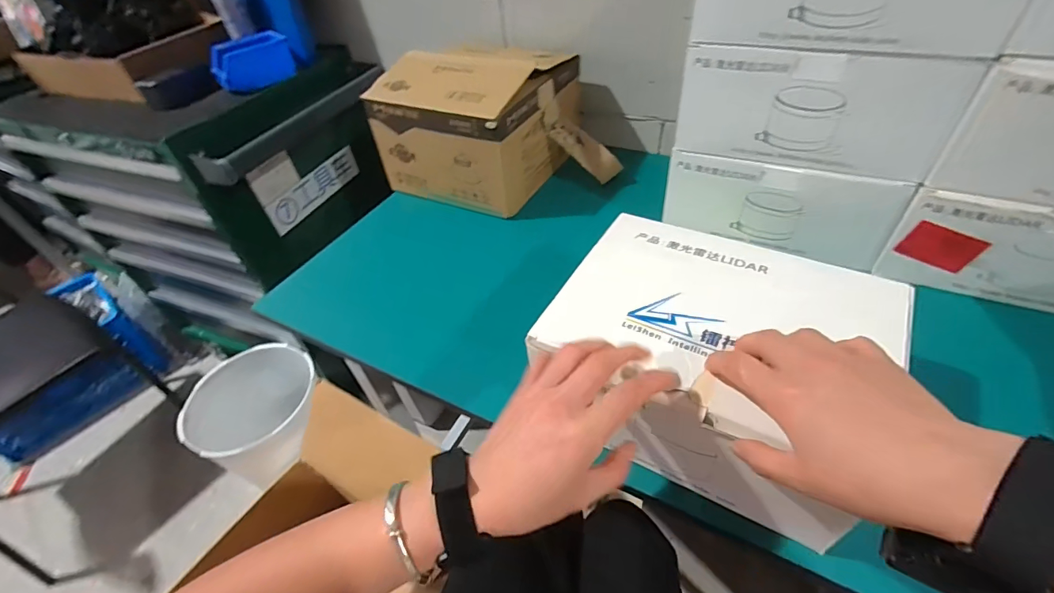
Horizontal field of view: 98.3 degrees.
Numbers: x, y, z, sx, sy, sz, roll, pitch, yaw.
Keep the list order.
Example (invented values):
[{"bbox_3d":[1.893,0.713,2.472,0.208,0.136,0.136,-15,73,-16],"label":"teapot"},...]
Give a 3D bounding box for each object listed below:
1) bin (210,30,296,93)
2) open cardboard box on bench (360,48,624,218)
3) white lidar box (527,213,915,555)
[{"bbox_3d":[-0.538,-0.456,0.897,0.144,0.073,0.086,-26,48,-18],"label":"bin"},{"bbox_3d":[-0.037,-0.290,0.754,0.357,0.184,0.254,18,50,23],"label":"open cardboard box on bench"},{"bbox_3d":[0.169,0.054,0.429,0.258,0.122,0.203,21,51,25],"label":"white lidar box"}]

